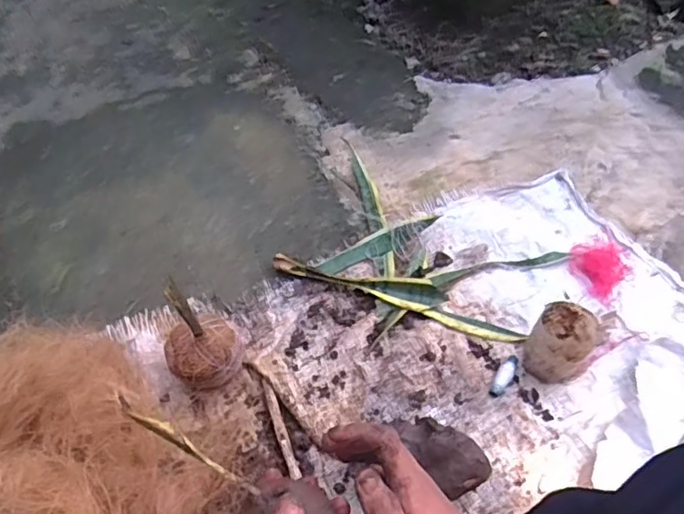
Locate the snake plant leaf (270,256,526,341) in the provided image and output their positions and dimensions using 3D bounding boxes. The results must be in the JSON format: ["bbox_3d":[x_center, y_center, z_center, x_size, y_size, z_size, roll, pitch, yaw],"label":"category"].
[{"bbox_3d":[0.074,0.048,0.806,0.350,0.028,0.043,17,56,13],"label":"snake plant leaf"}]

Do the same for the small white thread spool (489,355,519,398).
[{"bbox_3d":[0.208,0.150,0.739,0.020,0.015,0.062,27,59,19],"label":"small white thread spool"}]

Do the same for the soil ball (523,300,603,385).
[{"bbox_3d":[0.269,0.111,0.716,0.072,0.098,0.071,-1,54,1],"label":"soil ball"}]

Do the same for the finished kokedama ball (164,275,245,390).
[{"bbox_3d":[-0.165,0.100,0.679,0.090,0.183,0.075,-22,58,-16],"label":"finished kokedama ball"}]

